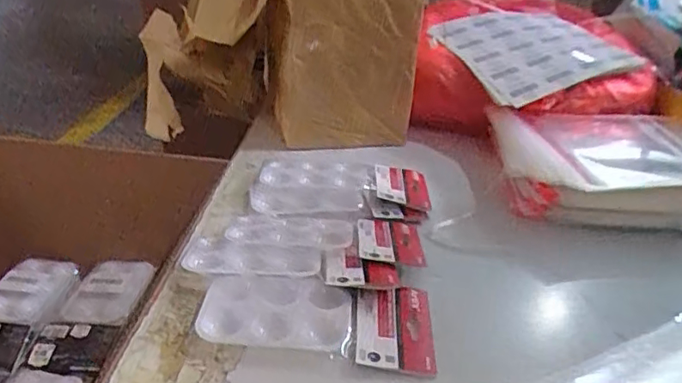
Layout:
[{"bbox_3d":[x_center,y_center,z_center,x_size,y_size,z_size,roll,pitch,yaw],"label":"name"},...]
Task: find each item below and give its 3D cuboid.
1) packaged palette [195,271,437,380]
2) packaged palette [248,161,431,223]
[{"bbox_3d":[-0.020,0.105,0.483,0.192,0.021,0.083,4,29,3],"label":"packaged palette"},{"bbox_3d":[0.001,-0.008,0.667,0.198,0.018,0.118,1,29,-4],"label":"packaged palette"}]

